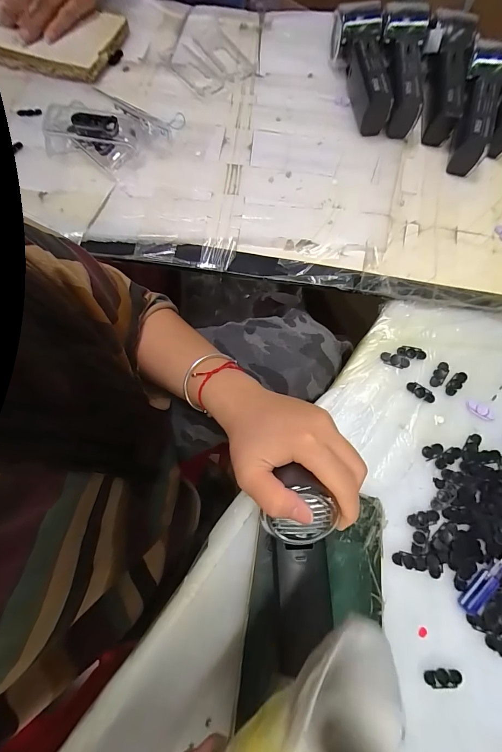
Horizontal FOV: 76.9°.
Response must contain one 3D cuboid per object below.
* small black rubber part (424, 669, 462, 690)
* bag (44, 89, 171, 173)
[{"bbox_3d":[0.159,0.250,0.260,0.029,0.004,0.013,-3,75,-2],"label":"small black rubber part"},{"bbox_3d":[-0.175,-0.290,0.375,0.137,0.032,0.082,19,76,4],"label":"bag"}]

